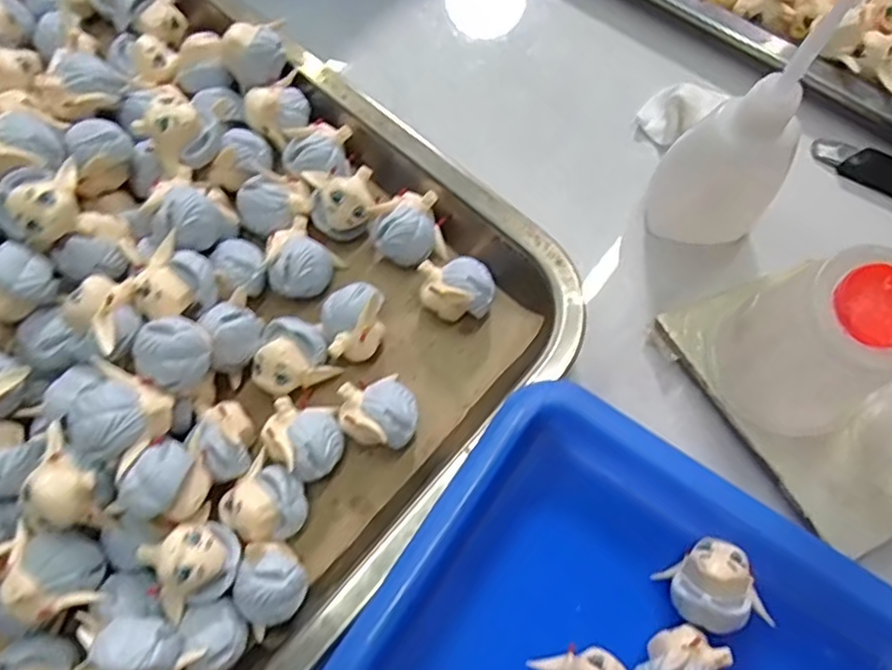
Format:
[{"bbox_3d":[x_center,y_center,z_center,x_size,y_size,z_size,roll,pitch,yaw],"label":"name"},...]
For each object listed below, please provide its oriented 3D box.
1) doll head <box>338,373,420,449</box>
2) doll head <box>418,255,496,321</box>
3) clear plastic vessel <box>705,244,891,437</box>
[{"bbox_3d":[-0.024,0.029,0.244,0.026,0.022,0.026,-1,71,2],"label":"doll head"},{"bbox_3d":[0.005,-0.017,0.261,0.027,0.023,0.022,-2,71,2],"label":"doll head"},{"bbox_3d":[0.126,0.002,0.231,0.051,0.069,0.055,38,77,14],"label":"clear plastic vessel"}]

